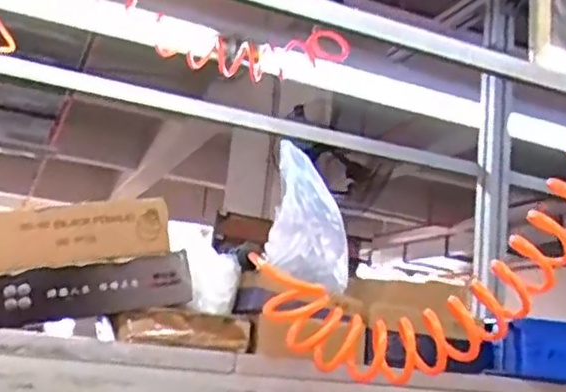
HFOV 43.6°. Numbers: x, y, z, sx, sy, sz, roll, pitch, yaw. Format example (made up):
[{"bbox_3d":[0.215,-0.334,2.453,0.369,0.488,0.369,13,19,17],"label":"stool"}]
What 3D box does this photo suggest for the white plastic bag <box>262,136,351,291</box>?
[{"bbox_3d":[0.025,0.018,0.854,0.089,0.207,0.047,11,-41,-22],"label":"white plastic bag"}]

